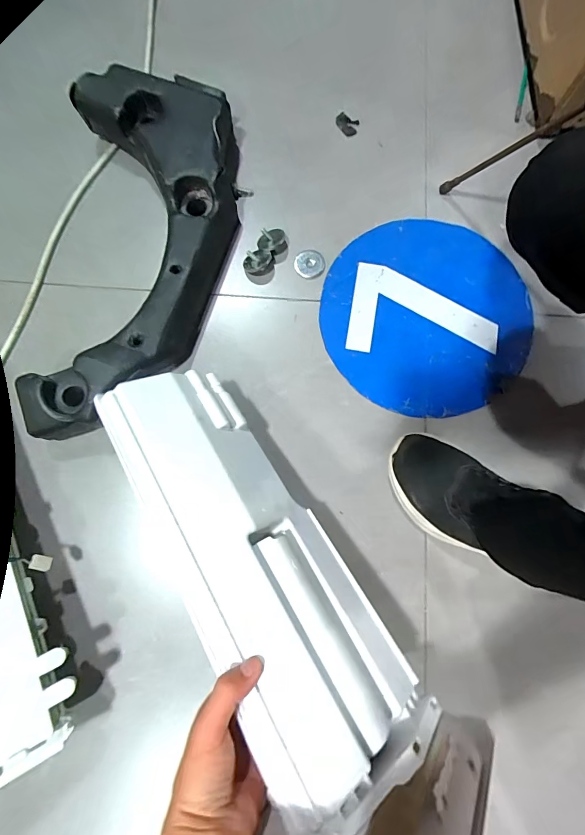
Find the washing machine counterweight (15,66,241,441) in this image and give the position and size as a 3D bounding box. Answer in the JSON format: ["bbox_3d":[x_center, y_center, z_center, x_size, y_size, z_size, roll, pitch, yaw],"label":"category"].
[{"bbox_3d":[-0.197,-0.216,0.522,0.211,0.079,0.485,4,79,0],"label":"washing machine counterweight"}]

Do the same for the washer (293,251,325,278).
[{"bbox_3d":[0.025,-0.220,0.559,0.042,0.010,0.036,-12,79,-3],"label":"washer"}]

